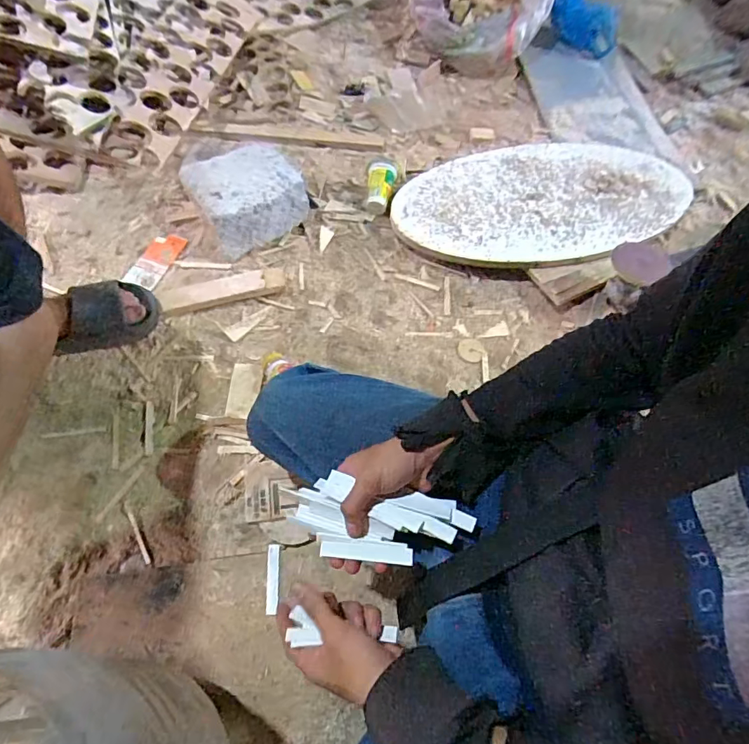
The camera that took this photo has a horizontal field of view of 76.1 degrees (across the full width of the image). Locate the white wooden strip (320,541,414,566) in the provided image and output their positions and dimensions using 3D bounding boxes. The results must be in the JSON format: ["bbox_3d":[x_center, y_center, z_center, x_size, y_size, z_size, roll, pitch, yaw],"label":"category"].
[{"bbox_3d":[-0.007,0.162,0.430,0.082,0.006,0.014,4,62,4],"label":"white wooden strip"}]

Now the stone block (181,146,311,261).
[{"bbox_3d":[-0.238,-0.334,0.911,0.195,0.111,0.193,-30,67,-16],"label":"stone block"}]

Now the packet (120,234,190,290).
[{"bbox_3d":[-0.399,-0.206,0.874,0.060,0.009,0.128,18,63,8],"label":"packet"}]

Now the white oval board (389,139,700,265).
[{"bbox_3d":[0.348,-0.349,0.971,0.619,0.029,0.315,-10,63,-7],"label":"white oval board"}]

